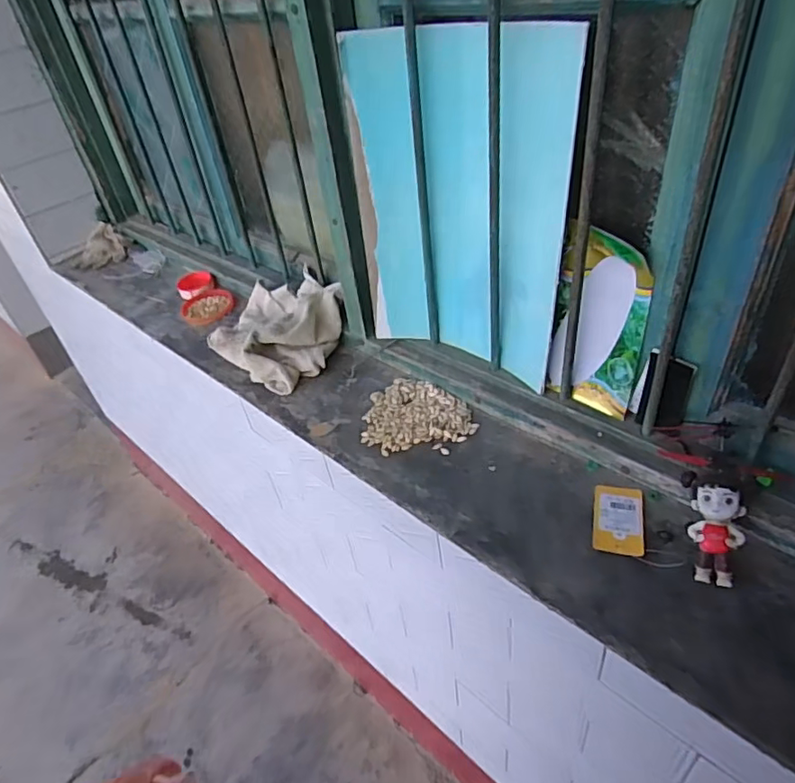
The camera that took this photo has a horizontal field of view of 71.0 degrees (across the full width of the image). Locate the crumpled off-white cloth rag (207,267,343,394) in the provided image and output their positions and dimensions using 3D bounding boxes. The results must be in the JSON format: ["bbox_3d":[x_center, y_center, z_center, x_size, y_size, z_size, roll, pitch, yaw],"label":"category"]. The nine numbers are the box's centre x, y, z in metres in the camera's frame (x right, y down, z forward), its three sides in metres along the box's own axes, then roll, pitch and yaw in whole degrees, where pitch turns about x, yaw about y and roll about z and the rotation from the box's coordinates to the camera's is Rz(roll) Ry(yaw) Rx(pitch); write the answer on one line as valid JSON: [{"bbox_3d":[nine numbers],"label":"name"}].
[{"bbox_3d":[-0.185,-0.103,0.888,0.220,0.081,0.182,27,51,35],"label":"crumpled off-white cloth rag"}]

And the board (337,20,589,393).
[{"bbox_3d":[0.071,-0.205,0.651,0.270,0.368,0.045,19,40,30],"label":"board"}]

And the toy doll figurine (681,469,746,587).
[{"bbox_3d":[0.299,0.127,0.521,0.044,0.033,0.102,4,75,10],"label":"toy doll figurine"}]

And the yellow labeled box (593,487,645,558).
[{"bbox_3d":[0.231,0.132,0.583,0.047,0.011,0.087,6,41,17],"label":"yellow labeled box"}]

